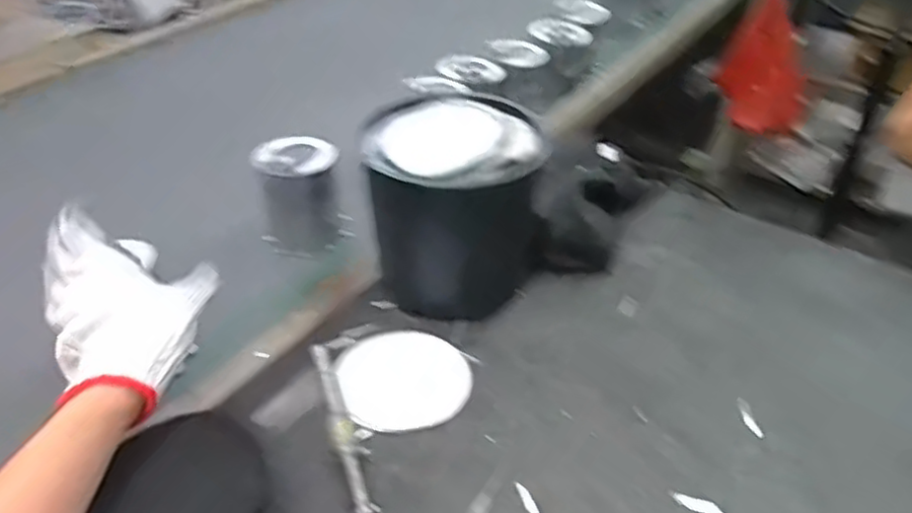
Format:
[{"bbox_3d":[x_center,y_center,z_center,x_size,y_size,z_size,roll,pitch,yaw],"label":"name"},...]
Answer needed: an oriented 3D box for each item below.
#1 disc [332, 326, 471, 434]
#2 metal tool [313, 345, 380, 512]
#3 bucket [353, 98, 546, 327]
[{"bbox_3d":[-0.050,0.111,0.664,0.118,0.006,0.125,0,39,0],"label":"disc"},{"bbox_3d":[-0.102,0.142,0.613,0.022,0.024,0.191,-13,41,-16],"label":"metal tool"},{"bbox_3d":[-0.004,-0.052,0.730,0.166,0.184,0.146,-5,39,-7],"label":"bucket"}]

